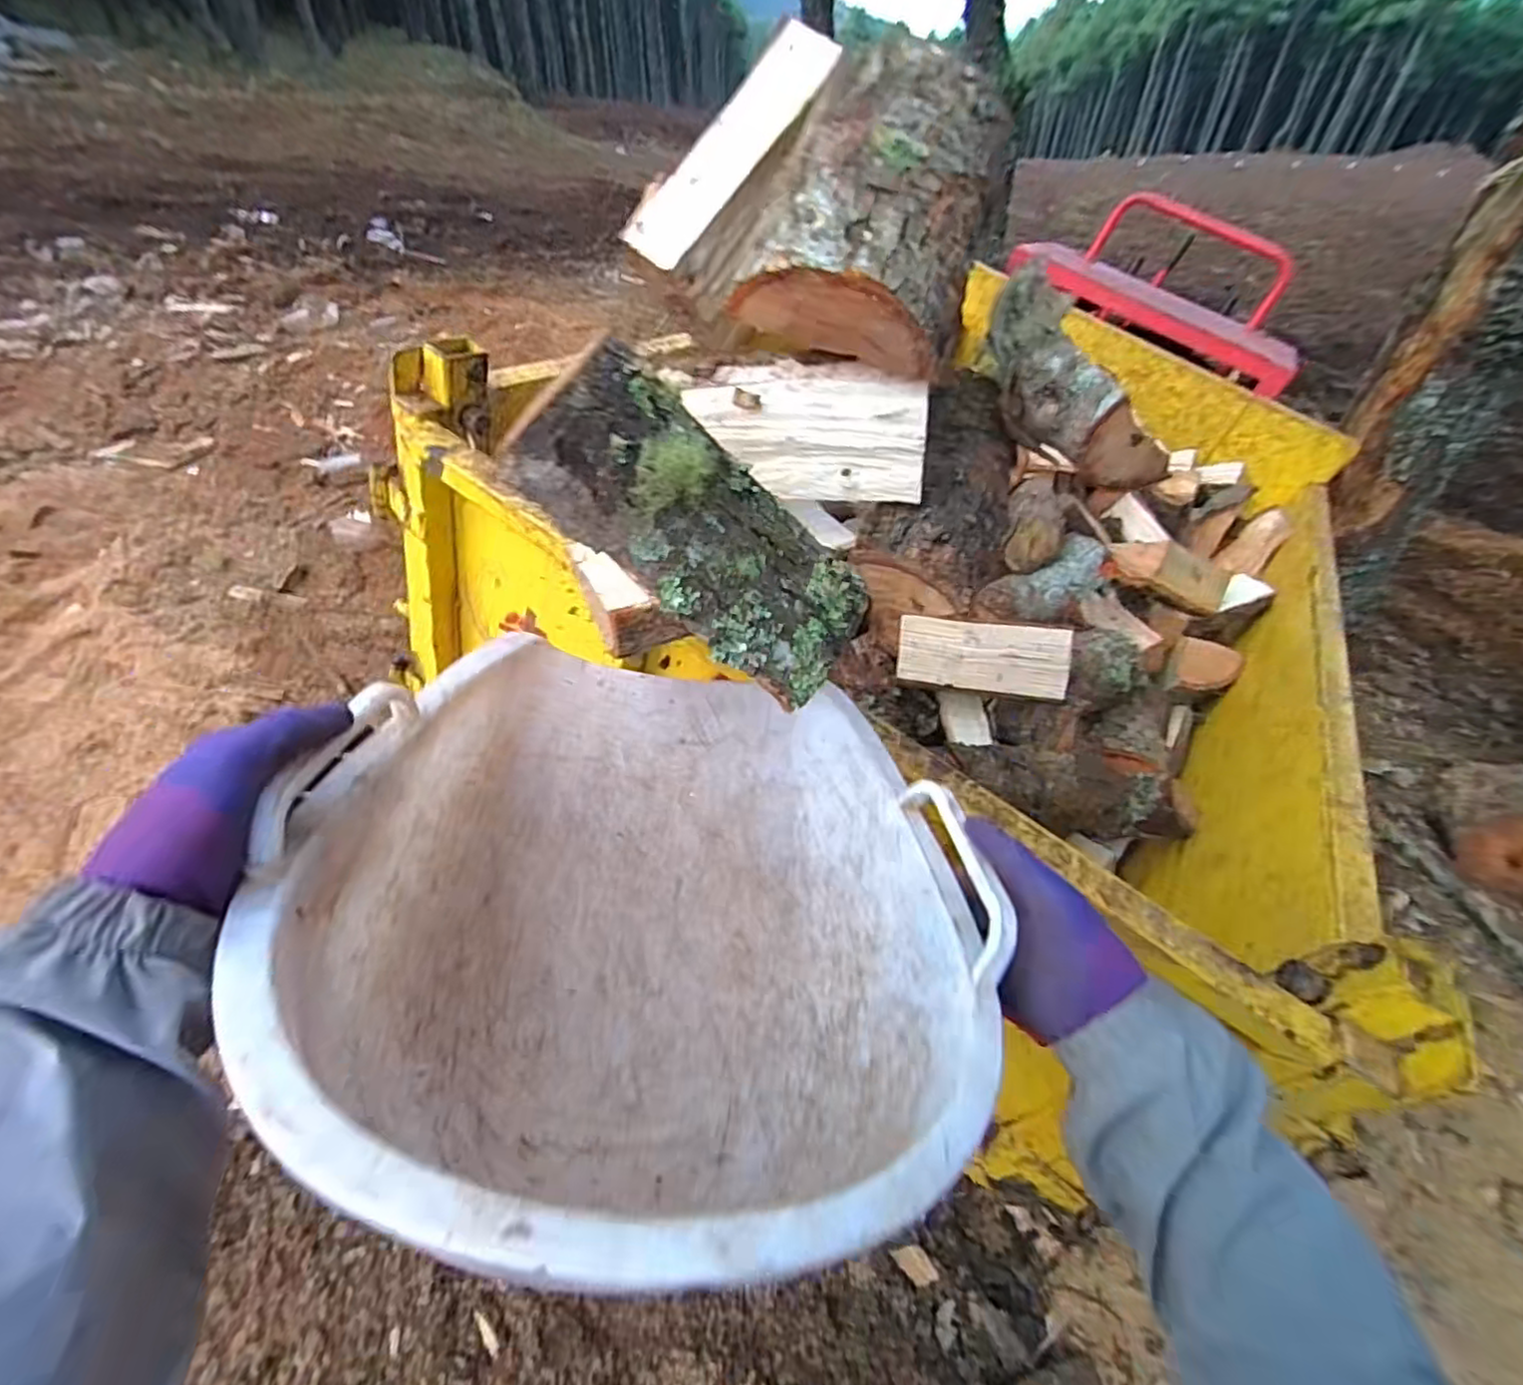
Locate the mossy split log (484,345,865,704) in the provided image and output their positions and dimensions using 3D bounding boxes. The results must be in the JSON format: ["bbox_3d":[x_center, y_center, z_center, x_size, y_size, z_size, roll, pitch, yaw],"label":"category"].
[{"bbox_3d":[-0.028,-0.094,0.397,0.065,0.218,0.102,-34,35,31],"label":"mossy split log"}]

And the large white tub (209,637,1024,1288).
[{"bbox_3d":[-0.058,0.114,0.445,0.368,0.209,0.413,-3,45,-3],"label":"large white tub"}]

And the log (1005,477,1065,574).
[{"bbox_3d":[0.469,-0.298,1.169,0.090,0.072,0.214,15,47,15],"label":"log"}]

